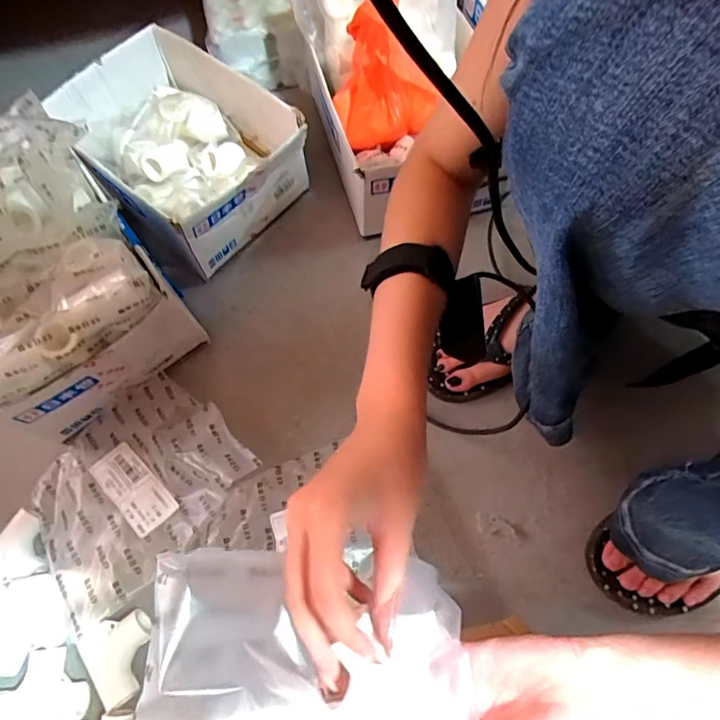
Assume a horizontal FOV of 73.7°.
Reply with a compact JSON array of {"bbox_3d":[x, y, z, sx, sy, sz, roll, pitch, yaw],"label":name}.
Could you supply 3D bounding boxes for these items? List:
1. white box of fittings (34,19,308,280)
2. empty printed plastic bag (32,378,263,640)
[{"bbox_3d":[-0.225,-0.270,0.627,0.218,0.120,0.289,-41,71,-15],"label":"white box of fittings"},{"bbox_3d":[-0.224,0.115,0.472,0.198,0.060,0.189,-39,71,-14],"label":"empty printed plastic bag"}]

